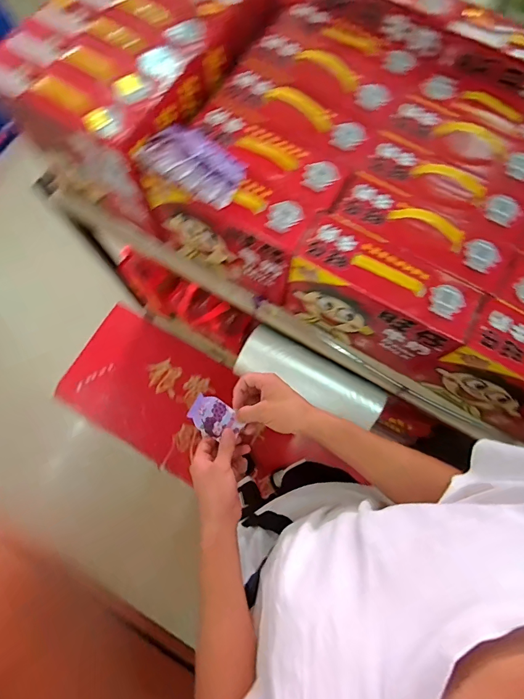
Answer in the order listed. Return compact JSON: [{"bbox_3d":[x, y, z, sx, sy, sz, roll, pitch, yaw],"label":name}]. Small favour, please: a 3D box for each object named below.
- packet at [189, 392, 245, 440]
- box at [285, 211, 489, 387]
[{"bbox_3d":[-0.069,0.101,0.548,0.078,0.013,0.051,32,78,7],"label":"packet"},{"bbox_3d":[0.192,-0.083,0.651,0.280,0.199,0.100,28,77,6],"label":"box"}]

